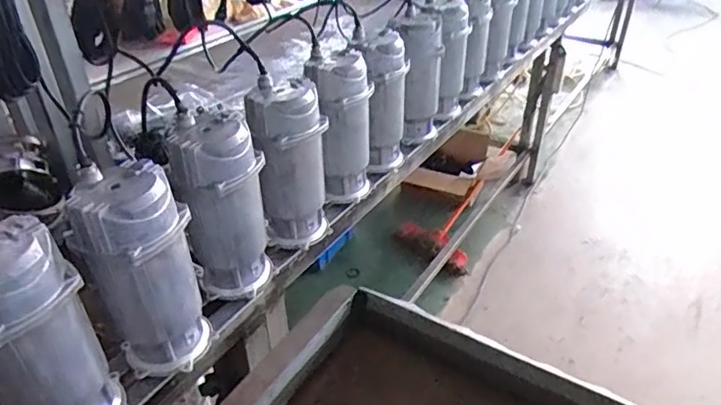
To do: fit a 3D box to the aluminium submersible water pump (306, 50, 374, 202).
[{"bbox_3d":[-0.033,-0.138,1.113,0.121,0.294,0.138,-6,35,-6],"label":"aluminium submersible water pump"}]

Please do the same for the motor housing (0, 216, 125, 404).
[{"bbox_3d":[-0.392,0.175,0.661,0.134,0.294,0.116,-18,38,-22],"label":"motor housing"}]

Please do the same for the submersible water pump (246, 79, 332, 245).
[{"bbox_3d":[-0.123,-0.062,0.999,0.125,0.296,0.123,0,35,3],"label":"submersible water pump"}]

